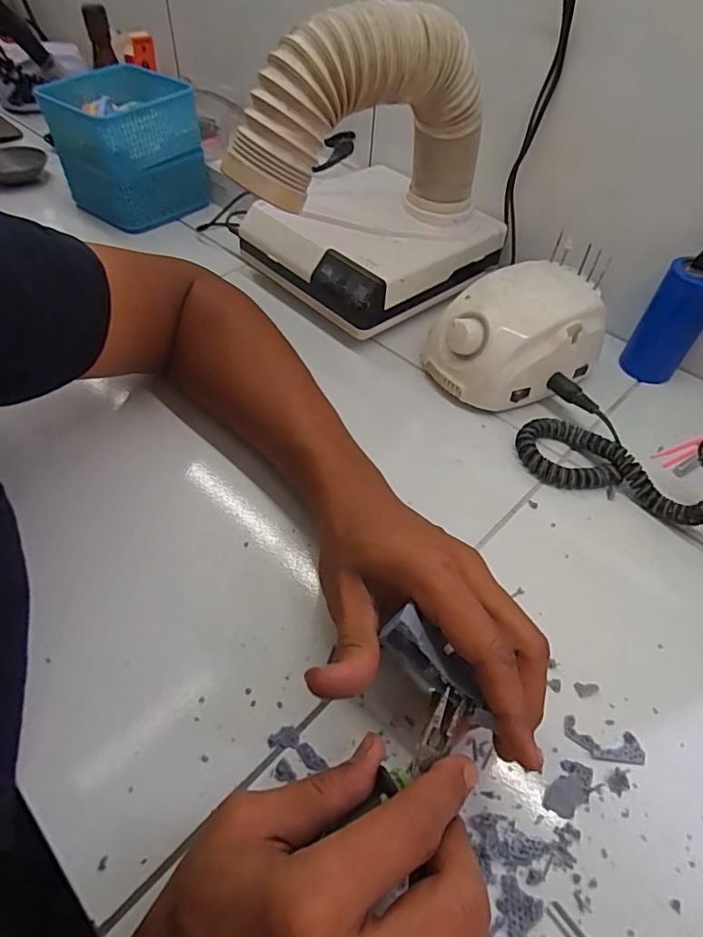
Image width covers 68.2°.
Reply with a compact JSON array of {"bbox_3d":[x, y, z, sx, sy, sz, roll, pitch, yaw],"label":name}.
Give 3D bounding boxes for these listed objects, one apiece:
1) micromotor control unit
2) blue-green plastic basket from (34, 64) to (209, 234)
[{"bbox_3d":[0.144,-0.115,0.460,0.138,0.084,0.102,-26,56,-23],"label":"micromotor control unit"},{"bbox_3d":[-0.253,-0.360,0.590,0.129,0.129,0.106,21,51,14],"label":"blue-green plastic basket"}]

